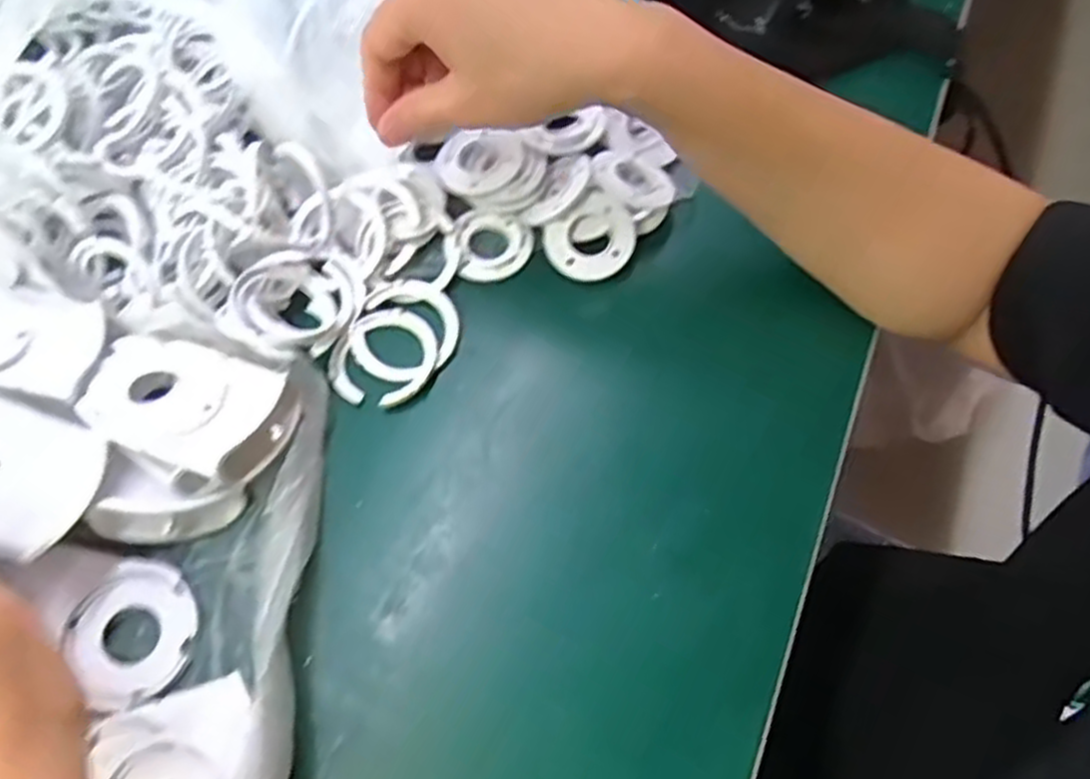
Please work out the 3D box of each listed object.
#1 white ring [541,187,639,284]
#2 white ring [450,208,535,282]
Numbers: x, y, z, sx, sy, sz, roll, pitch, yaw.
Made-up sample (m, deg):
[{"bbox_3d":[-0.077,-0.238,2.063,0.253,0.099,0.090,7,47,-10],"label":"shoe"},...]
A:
[{"bbox_3d":[0.024,-0.075,0.385,0.043,0.006,0.043,-1,82,5],"label":"white ring"},{"bbox_3d":[-0.029,-0.074,0.392,0.041,0.010,0.040,-1,64,3],"label":"white ring"}]

